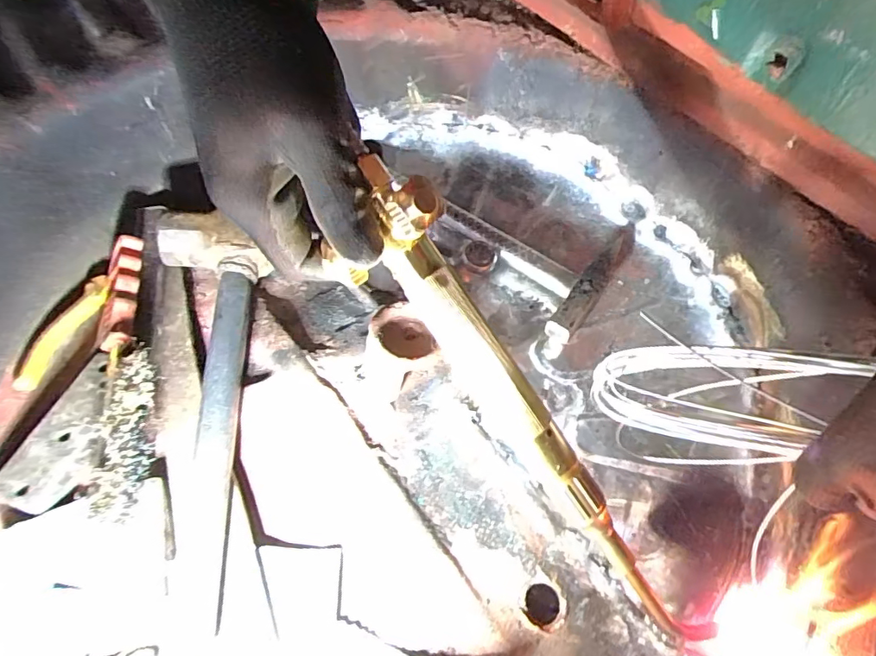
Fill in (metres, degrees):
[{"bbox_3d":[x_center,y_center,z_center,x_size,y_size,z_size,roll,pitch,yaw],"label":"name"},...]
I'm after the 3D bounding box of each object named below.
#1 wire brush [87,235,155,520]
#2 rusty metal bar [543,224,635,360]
[{"bbox_3d":[-0.232,0.027,0.374,0.049,0.041,0.224,-14,60,-12],"label":"wire brush"},{"bbox_3d":[0.137,-0.042,0.445,0.023,0.024,0.151,34,62,16],"label":"rusty metal bar"}]

